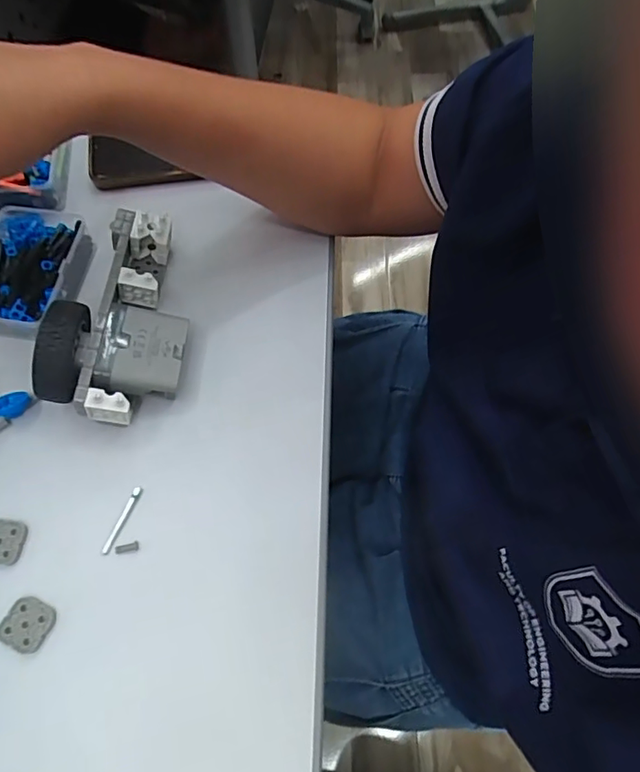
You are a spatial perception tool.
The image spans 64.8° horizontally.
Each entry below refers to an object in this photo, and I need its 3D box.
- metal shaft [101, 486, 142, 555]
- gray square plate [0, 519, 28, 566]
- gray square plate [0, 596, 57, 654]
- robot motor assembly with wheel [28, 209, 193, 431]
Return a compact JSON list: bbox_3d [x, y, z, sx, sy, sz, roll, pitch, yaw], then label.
[{"bbox_3d":[-0.122,0.082,0.309,0.005,0.004,0.043,22,68,7],"label":"metal shaft"},{"bbox_3d":[-0.190,0.092,0.299,0.026,0.004,0.026,4,67,0],"label":"gray square plate"},{"bbox_3d":[-0.165,0.134,0.284,0.026,0.004,0.025,22,68,7],"label":"gray square plate"},{"bbox_3d":[-0.130,-0.052,0.335,0.074,0.061,0.144,-3,67,-3],"label":"robot motor assembly with wheel"}]

